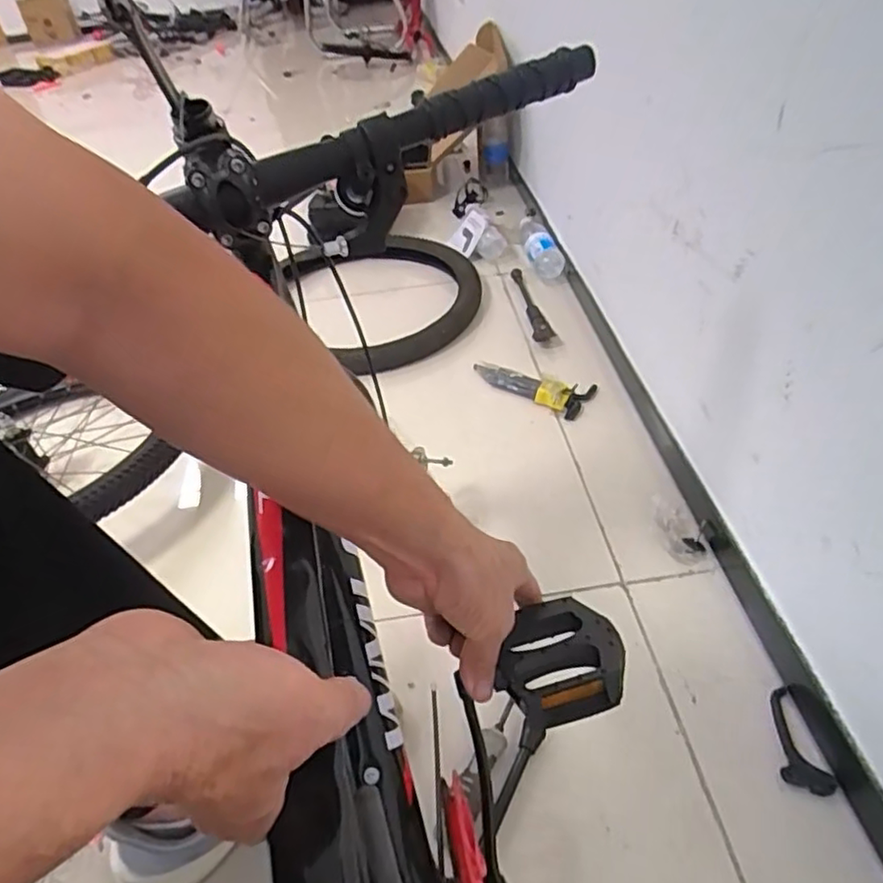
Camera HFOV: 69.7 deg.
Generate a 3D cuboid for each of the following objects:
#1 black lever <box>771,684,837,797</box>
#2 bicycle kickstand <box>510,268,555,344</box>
[{"bbox_3d":[0.355,0.291,0.627,0.045,0.009,0.107,4,45,14],"label":"black lever"},{"bbox_3d":[0.175,-0.266,1.241,0.029,0.039,0.282,-11,43,-2],"label":"bicycle kickstand"}]

